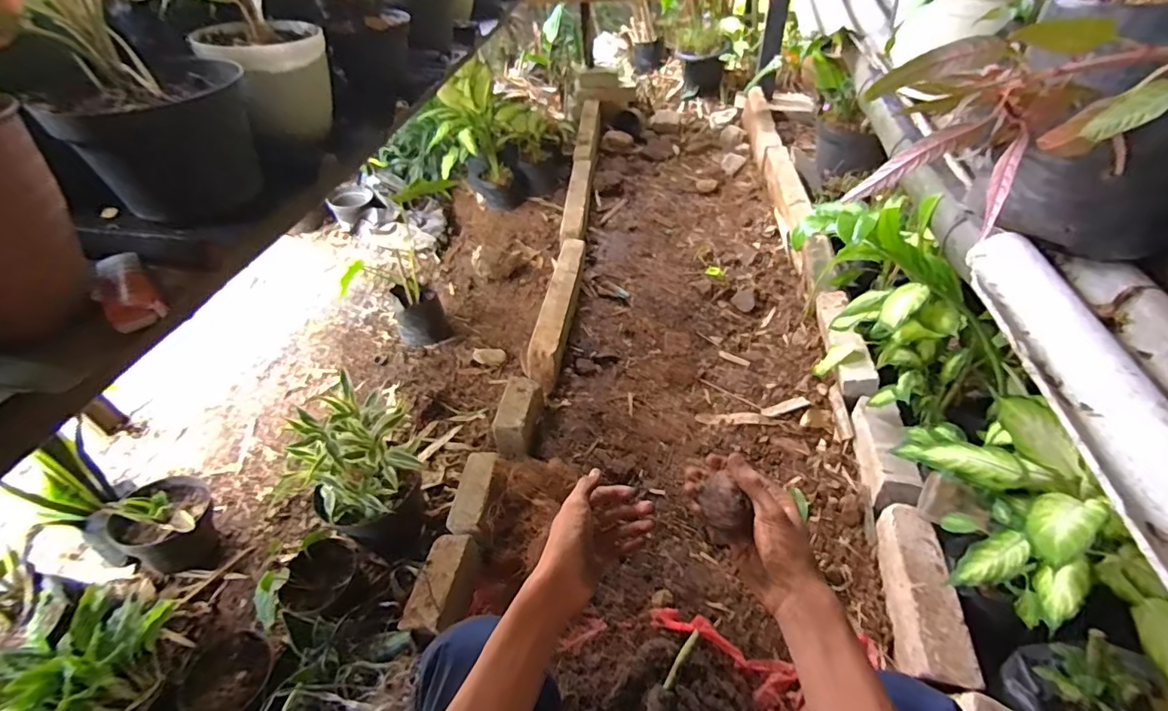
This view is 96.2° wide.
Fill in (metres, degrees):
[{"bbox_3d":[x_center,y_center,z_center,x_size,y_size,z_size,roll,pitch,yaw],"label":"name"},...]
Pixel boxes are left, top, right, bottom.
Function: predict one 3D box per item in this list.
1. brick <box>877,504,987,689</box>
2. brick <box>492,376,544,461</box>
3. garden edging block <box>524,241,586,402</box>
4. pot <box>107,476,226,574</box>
[{"bbox_3d":[0.597,0.430,0.937,0.074,0.128,0.308,4,46,11],"label":"brick"},{"bbox_3d":[-0.160,0.151,1.288,0.087,0.090,0.196,5,46,12],"label":"brick"},{"bbox_3d":[-0.071,-0.134,1.622,0.106,0.150,0.577,1,45,8],"label":"garden edging block"},{"bbox_3d":[-0.888,0.361,1.143,0.160,0.162,0.174,-4,45,3],"label":"pot"}]

